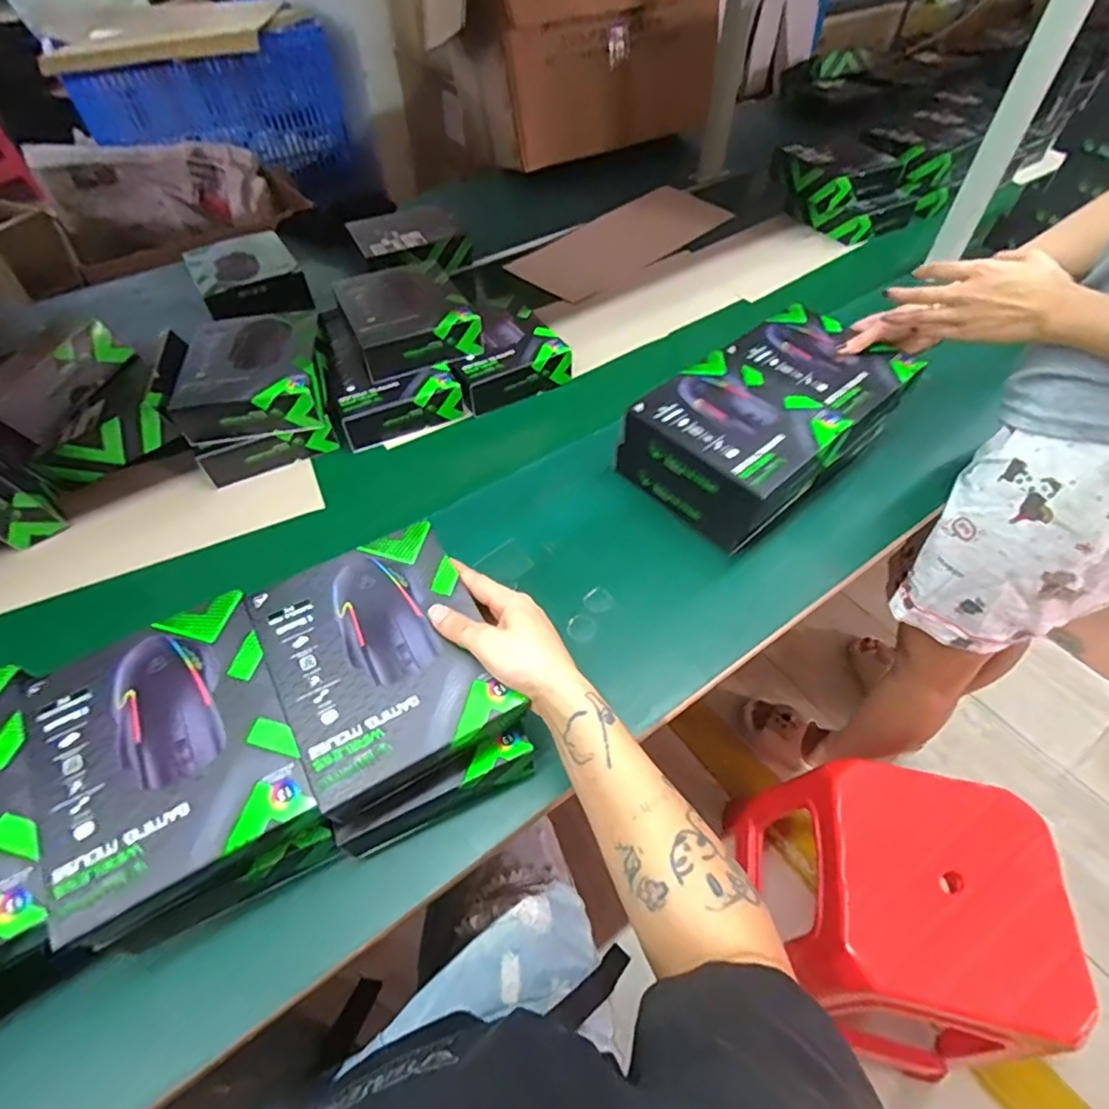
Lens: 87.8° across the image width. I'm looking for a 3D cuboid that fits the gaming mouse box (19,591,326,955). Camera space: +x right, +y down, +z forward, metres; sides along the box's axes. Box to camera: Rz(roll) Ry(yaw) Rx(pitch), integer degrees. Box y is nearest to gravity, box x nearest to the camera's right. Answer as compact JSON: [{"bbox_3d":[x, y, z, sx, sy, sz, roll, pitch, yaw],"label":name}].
[{"bbox_3d":[-0.270,0.142,0.407,0.158,0.063,0.180,-27,57,-17],"label":"gaming mouse box"}]

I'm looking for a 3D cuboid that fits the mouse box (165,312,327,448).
[{"bbox_3d":[-0.372,-0.230,0.728,0.156,0.055,0.193,-9,53,-5],"label":"mouse box"}]

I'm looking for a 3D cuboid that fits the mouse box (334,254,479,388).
[{"bbox_3d":[-0.199,-0.331,0.807,0.166,0.062,0.182,-21,55,-14],"label":"mouse box"}]

